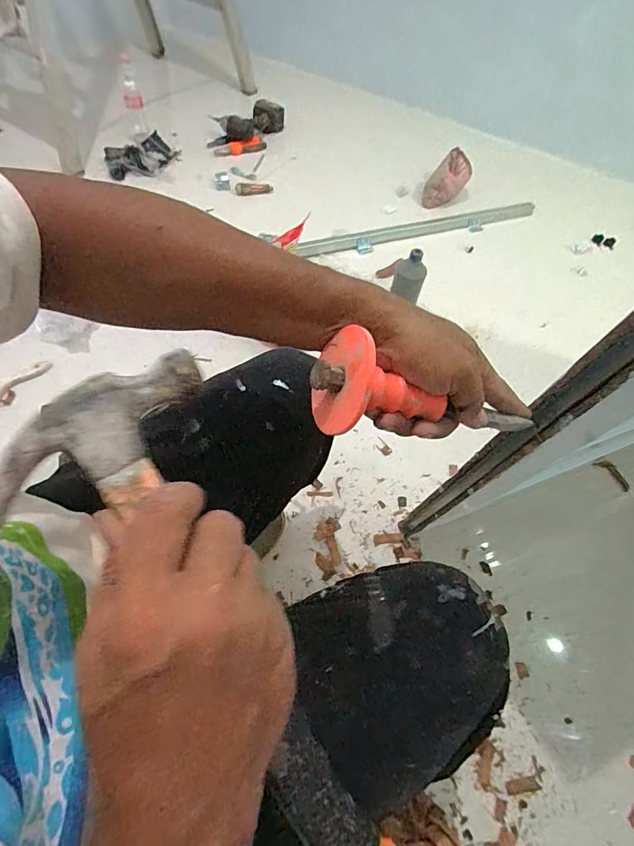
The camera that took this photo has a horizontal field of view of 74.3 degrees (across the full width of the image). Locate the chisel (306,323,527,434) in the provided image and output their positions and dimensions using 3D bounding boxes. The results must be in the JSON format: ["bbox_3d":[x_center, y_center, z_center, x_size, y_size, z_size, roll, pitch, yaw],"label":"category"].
[{"bbox_3d":[0.084,-0.018,0.331,0.199,0.072,0.069,8,54,-29],"label":"chisel"}]

